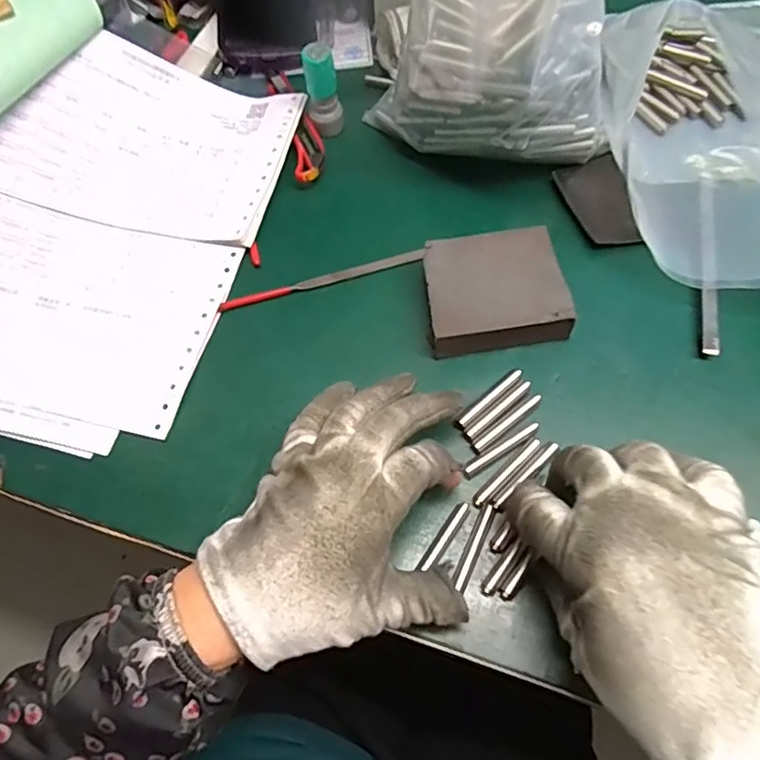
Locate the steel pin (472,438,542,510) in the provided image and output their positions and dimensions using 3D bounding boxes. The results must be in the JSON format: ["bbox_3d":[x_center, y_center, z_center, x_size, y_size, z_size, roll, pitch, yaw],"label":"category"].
[{"bbox_3d":[0.068,0.048,0.299,0.049,0.004,0.006,-40,68,-15],"label":"steel pin"}]

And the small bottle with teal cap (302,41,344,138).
[{"bbox_3d":[-0.041,-0.203,0.403,0.025,0.063,0.022,-9,64,0],"label":"small bottle with teal cap"}]

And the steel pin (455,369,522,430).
[{"bbox_3d":[0.062,0.010,0.319,0.049,0.004,0.008,-39,68,-14],"label":"steel pin"}]

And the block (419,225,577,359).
[{"bbox_3d":[0.066,-0.052,0.340,0.080,0.029,0.075,-11,64,-2],"label":"block"}]

